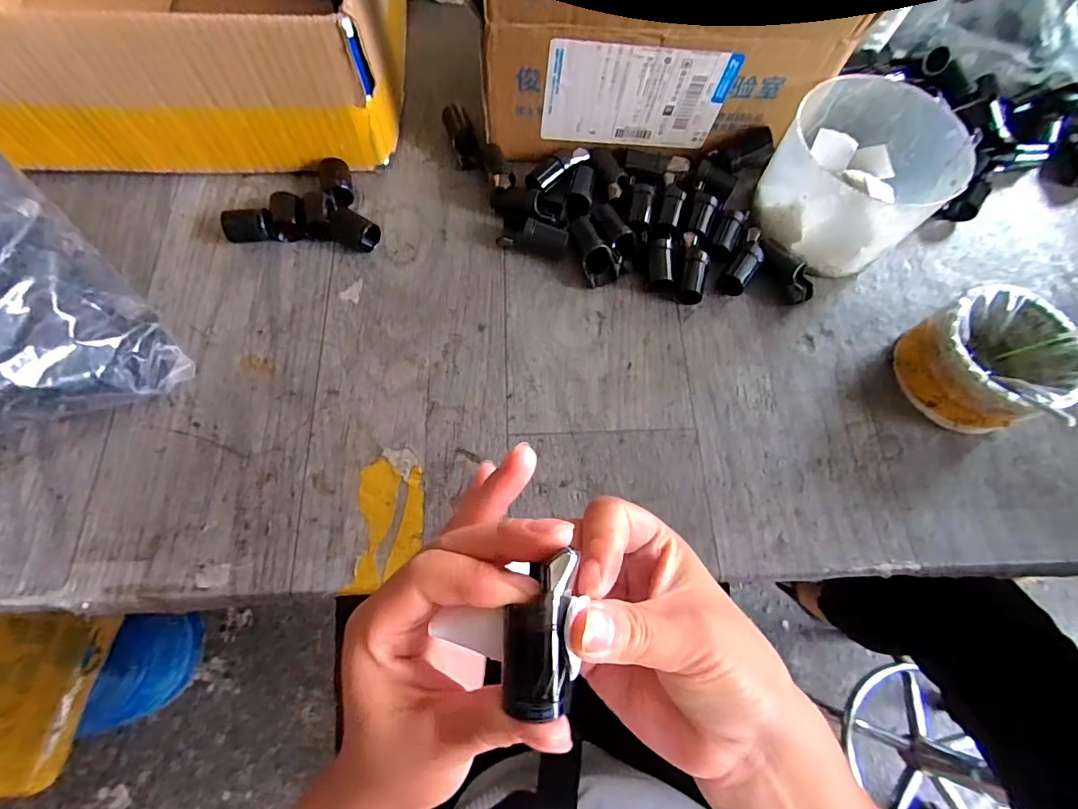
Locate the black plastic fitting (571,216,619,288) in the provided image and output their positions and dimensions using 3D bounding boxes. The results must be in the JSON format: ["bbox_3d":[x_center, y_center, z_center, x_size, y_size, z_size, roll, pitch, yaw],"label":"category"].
[{"bbox_3d":[0.037,-0.114,0.357,0.023,0.024,0.054,-24,86,-11],"label":"black plastic fitting"}]

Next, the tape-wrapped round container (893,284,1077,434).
[{"bbox_3d":[0.298,-0.030,0.324,0.087,0.054,0.082,1,70,-2],"label":"tape-wrapped round container"}]

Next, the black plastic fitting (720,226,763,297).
[{"bbox_3d":[0.151,-0.103,0.358,0.017,0.018,0.054,29,71,8],"label":"black plastic fitting"}]

